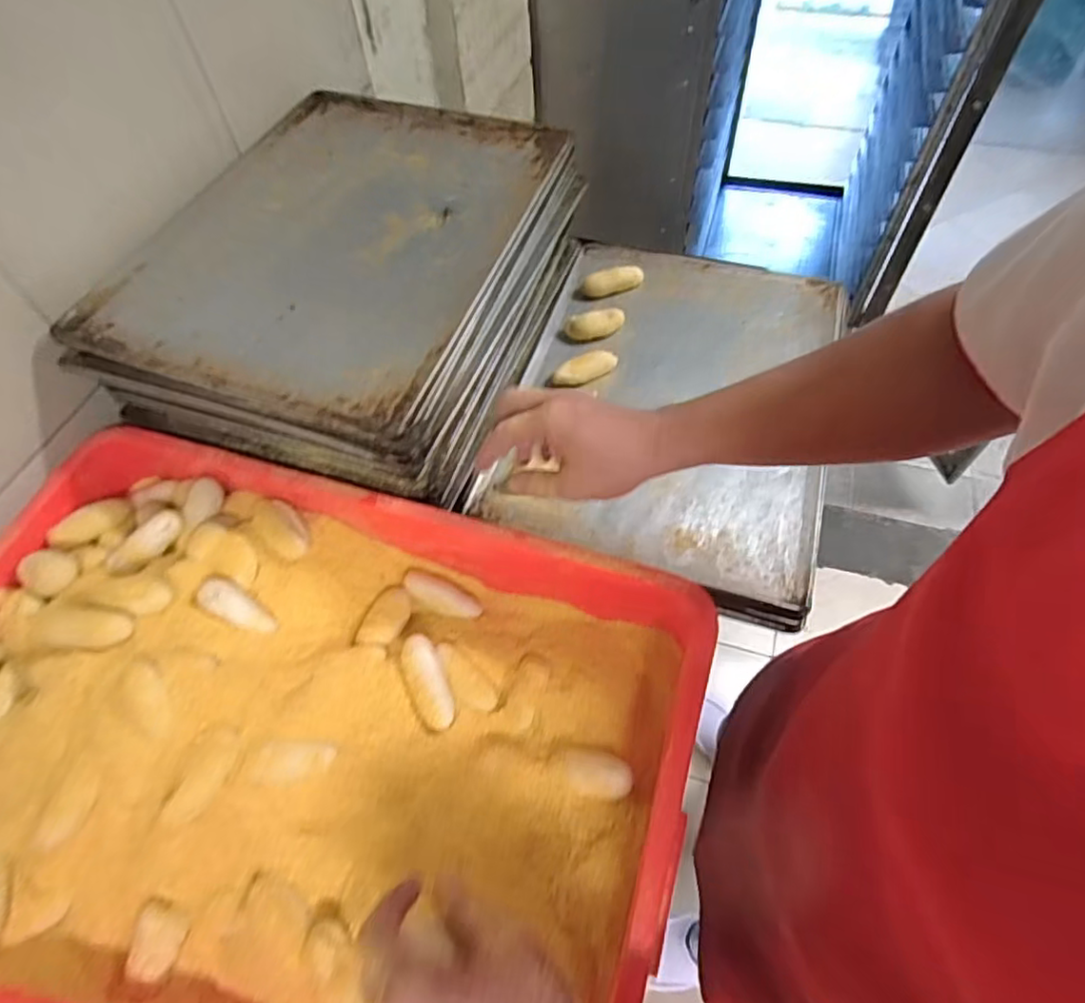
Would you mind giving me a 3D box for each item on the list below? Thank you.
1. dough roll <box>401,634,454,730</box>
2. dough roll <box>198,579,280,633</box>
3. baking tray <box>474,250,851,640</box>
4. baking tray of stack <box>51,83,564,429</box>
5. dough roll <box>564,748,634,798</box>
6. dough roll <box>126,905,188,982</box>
[{"bbox_3d":[-0.095,0.149,0.511,0.030,0.019,0.076,-21,58,-11],"label":"dough roll"},{"bbox_3d":[-0.255,0.090,0.521,0.068,0.016,0.026,38,58,-21],"label":"dough roll"},{"bbox_3d":[0.140,-0.121,0.682,0.332,0.026,0.452,15,59,13],"label":"baking tray"},{"bbox_3d":[-0.203,-0.279,0.633,0.350,0.028,0.455,15,59,13],"label":"baking tray of stack"},{"bbox_3d":[0.041,0.200,0.460,0.050,0.017,0.032,6,57,7],"label":"dough roll"},{"bbox_3d":[-0.263,0.302,0.425,0.029,0.016,0.040,2,57,5],"label":"dough roll"}]

